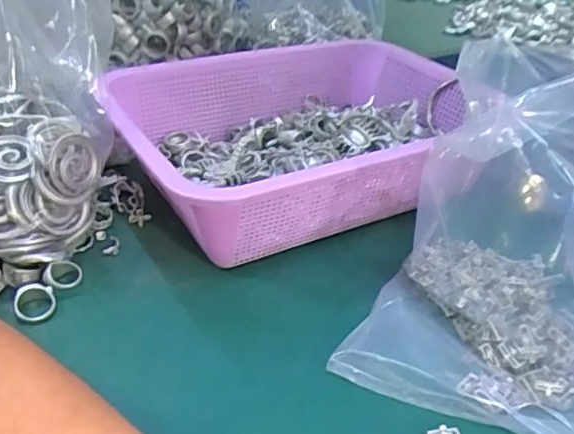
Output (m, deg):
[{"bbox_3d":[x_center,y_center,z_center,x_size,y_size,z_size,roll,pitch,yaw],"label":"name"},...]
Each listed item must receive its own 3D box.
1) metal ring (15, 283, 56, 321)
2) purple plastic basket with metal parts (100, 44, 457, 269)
[{"bbox_3d":[-0.154,0.052,0.343,0.023,0.005,0.025,13,52,-17],"label":"metal ring"},{"bbox_3d":[0.017,-0.068,0.471,0.308,0.084,0.216,-20,42,-31],"label":"purple plastic basket with metal parts"}]

